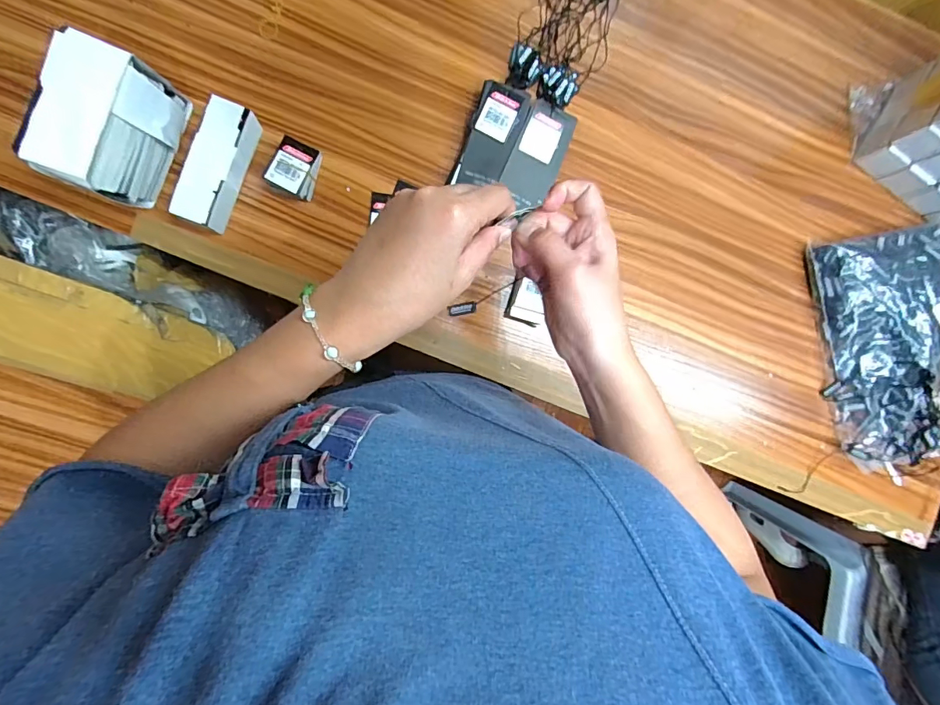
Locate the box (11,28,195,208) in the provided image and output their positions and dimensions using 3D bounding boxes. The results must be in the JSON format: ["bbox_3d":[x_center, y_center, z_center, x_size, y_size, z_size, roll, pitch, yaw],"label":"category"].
[{"bbox_3d":[-0.324,-0.204,0.414,0.057,0.109,0.124,19,88,-6],"label":"box"}]

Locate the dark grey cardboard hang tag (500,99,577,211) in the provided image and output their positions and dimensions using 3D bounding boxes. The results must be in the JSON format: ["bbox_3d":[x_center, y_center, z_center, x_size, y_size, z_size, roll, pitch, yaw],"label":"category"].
[{"bbox_3d":[0.074,-0.210,0.491,0.058,0.006,0.104,20,103,-15],"label":"dark grey cardboard hang tag"}]

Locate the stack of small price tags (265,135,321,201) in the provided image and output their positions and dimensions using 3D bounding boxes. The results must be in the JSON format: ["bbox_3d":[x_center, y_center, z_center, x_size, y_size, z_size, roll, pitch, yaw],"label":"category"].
[{"bbox_3d":[-0.181,-0.186,0.471,0.042,0.036,0.053,17,88,-7],"label":"stack of small price tags"}]

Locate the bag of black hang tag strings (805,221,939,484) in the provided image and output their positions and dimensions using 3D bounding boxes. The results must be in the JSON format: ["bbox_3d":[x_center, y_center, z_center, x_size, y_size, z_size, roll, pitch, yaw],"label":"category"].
[{"bbox_3d":[0.526,-0.003,0.543,0.185,0.064,0.282,-11,91,-7],"label":"bag of black hang tag strings"}]

